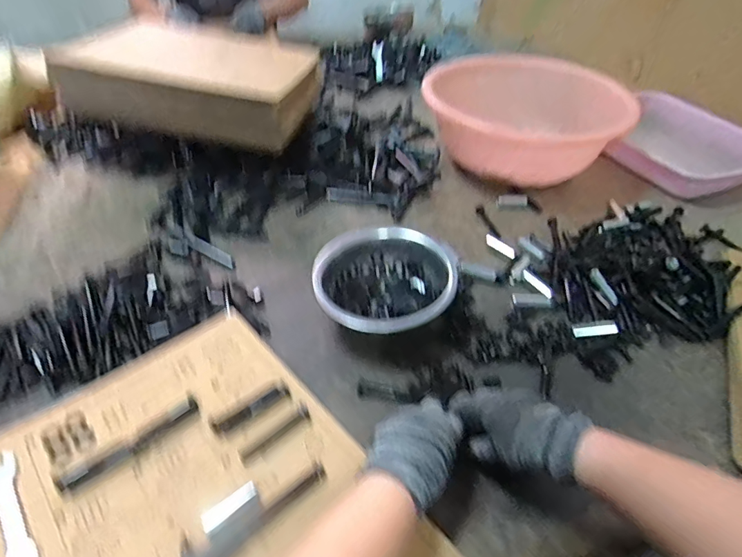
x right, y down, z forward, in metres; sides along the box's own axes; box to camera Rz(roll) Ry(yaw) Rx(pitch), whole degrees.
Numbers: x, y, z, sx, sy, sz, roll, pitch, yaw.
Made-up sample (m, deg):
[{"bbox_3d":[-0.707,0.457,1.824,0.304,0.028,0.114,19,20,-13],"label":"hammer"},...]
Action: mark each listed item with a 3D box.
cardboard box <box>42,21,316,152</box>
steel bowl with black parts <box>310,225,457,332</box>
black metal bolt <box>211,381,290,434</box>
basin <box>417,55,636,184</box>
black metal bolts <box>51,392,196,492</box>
[{"bbox_3d":[-0.316,-0.357,0.850,0.385,0.112,0.277,5,44,3],"label":"cardboard box"},{"bbox_3d":[0.019,0.005,0.585,0.165,0.083,0.162,1,42,-1],"label":"steel bowl with black parts"},{"bbox_3d":[-0.121,0.132,0.473,0.080,0.009,0.017,-24,48,-26],"label":"black metal bolt"},{"bbox_3d":[0.288,-0.293,0.872,0.310,0.150,0.281,32,50,29],"label":"basin"},{"bbox_3d":[-0.228,0.155,0.442,0.128,0.010,0.019,-32,52,-32],"label":"black metal bolts"}]

